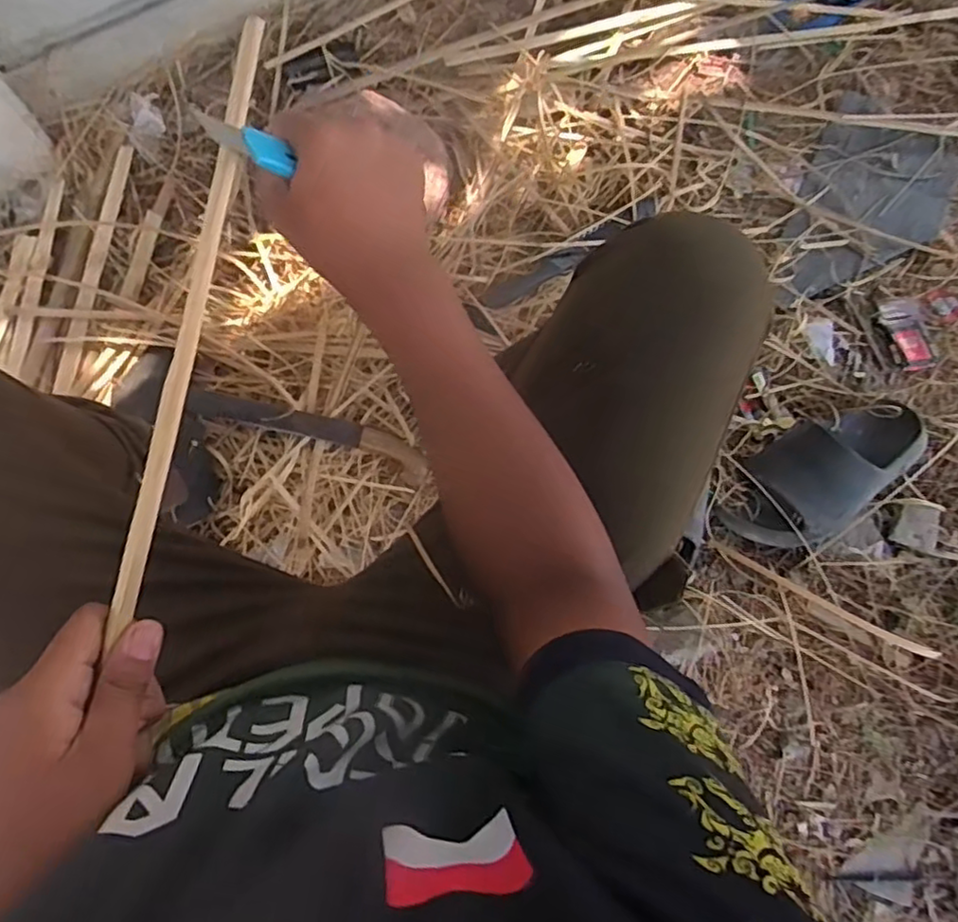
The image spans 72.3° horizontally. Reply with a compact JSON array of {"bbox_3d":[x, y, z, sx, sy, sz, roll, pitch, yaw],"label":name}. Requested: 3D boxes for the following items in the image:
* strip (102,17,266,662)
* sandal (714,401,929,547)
[{"bbox_3d":[-0.150,-0.077,0.344,0.013,0.010,0.322,10,85,3],"label":"strip"},{"bbox_3d":[0.428,0.009,0.793,0.265,0.093,0.125,-31,79,-7],"label":"sandal"}]

